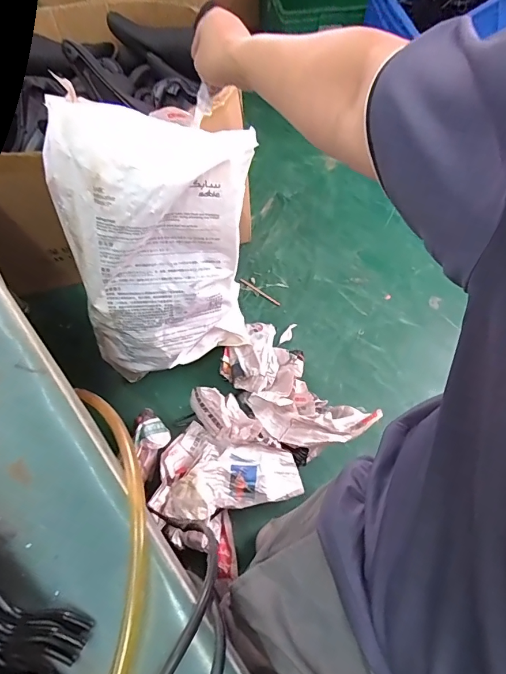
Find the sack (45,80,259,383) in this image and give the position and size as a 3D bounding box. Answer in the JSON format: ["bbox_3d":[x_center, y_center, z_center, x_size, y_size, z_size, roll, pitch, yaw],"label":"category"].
[{"bbox_3d":[-0.185,-0.152,0.856,0.371,0.596,0.127,-4,37,-5],"label":"sack"}]

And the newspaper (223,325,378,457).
[{"bbox_3d":[0.079,0.121,1.063,0.203,0.150,0.376,-38,70,-19],"label":"newspaper"}]

